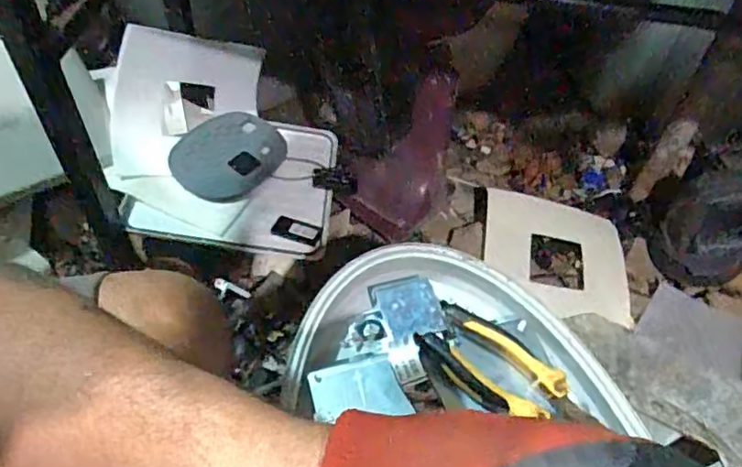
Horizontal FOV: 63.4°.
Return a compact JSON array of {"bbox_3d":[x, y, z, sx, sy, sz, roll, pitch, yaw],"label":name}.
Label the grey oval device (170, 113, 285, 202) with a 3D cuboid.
[{"bbox_3d":[-0.227,-0.127,0.991,0.183,0.033,0.152,-36,62,-27],"label":"grey oval device"}]

